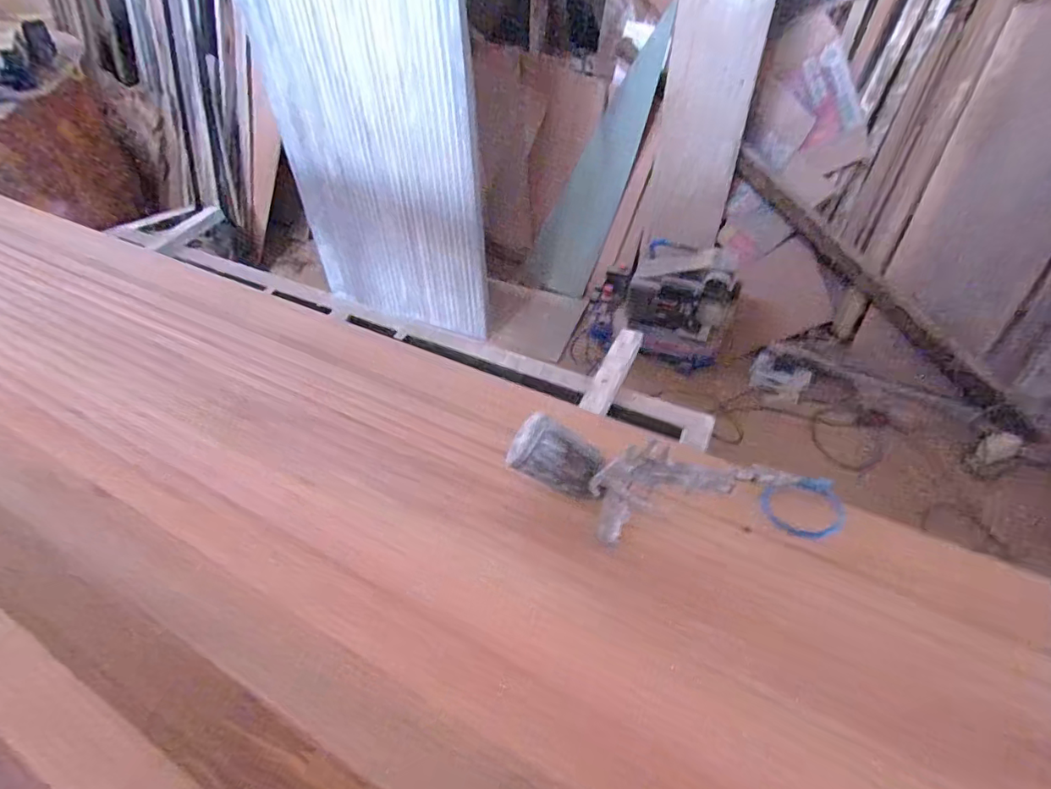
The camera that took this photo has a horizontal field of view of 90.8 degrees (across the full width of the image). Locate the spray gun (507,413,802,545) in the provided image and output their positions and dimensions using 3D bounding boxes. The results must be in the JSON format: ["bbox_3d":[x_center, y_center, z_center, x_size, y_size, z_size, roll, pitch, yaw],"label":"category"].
[{"bbox_3d":[0.125,0.102,0.600,0.302,0.109,0.095,9,50,13],"label":"spray gun"}]

